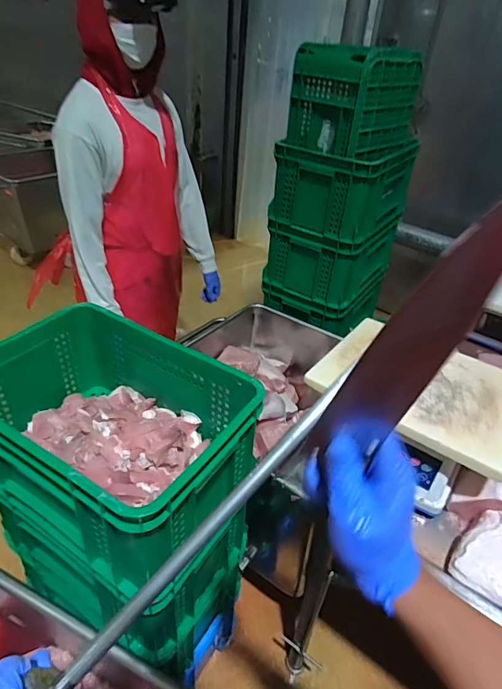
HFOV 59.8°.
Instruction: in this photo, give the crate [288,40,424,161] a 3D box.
[{"bbox_3d":[0.334,-0.799,1.415,0.283,0.281,0.311,30,44,30],"label":"crate"}]

